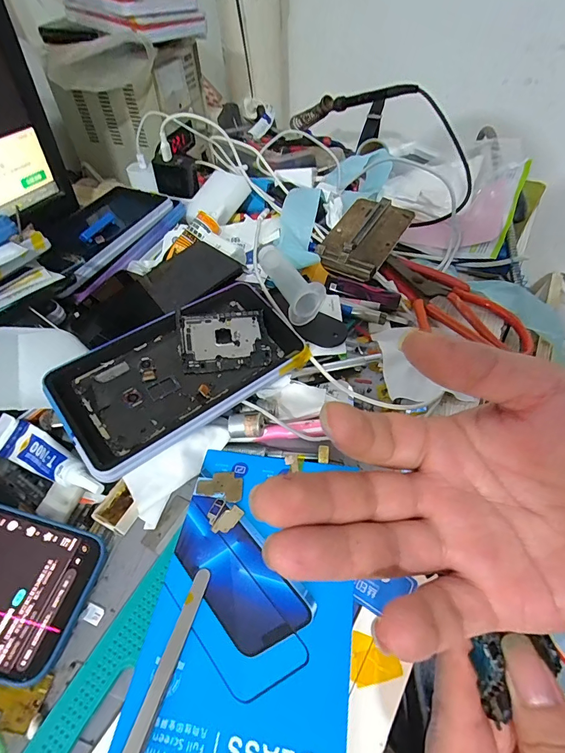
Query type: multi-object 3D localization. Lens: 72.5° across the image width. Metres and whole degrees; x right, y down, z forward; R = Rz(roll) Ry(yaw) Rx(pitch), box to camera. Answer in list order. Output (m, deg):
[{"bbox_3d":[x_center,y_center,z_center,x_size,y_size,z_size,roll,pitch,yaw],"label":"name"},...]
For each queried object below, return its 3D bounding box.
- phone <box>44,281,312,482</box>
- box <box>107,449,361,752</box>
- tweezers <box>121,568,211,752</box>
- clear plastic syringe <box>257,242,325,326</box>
[{"bbox_3d":[-0.078,-0.009,0.310,0.185,0.016,0.103,-33,70,-23],"label":"phone"},{"bbox_3d":[-0.019,0.146,0.218,0.117,0.008,0.219,7,50,9],"label":"box"},{"bbox_3d":[-0.071,0.178,0.191,0.012,0.004,0.154,12,50,12],"label":"tweezers"},{"bbox_3d":[0.007,-0.098,0.382,0.035,0.035,0.104,-14,50,-10],"label":"clear plastic syringe"}]

